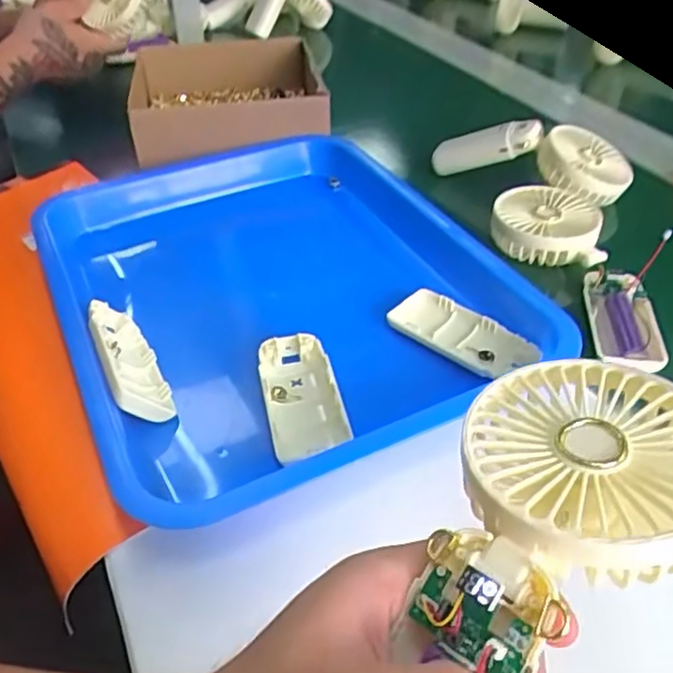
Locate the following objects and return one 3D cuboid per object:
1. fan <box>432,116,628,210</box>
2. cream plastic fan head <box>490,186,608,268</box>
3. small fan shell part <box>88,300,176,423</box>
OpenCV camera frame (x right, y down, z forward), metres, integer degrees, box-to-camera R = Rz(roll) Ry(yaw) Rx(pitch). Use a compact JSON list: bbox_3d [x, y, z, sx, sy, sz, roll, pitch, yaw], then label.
[{"bbox_3d":[0.191,-0.182,0.650,0.176,0.056,0.082,28,47,28],"label":"fan"},{"bbox_3d":[0.182,-0.099,0.575,0.093,0.034,0.091,5,41,5],"label":"cream plastic fan head"},{"bbox_3d":[-0.141,0.017,0.438,0.022,0.052,0.101,-44,44,7],"label":"small fan shell part"}]

